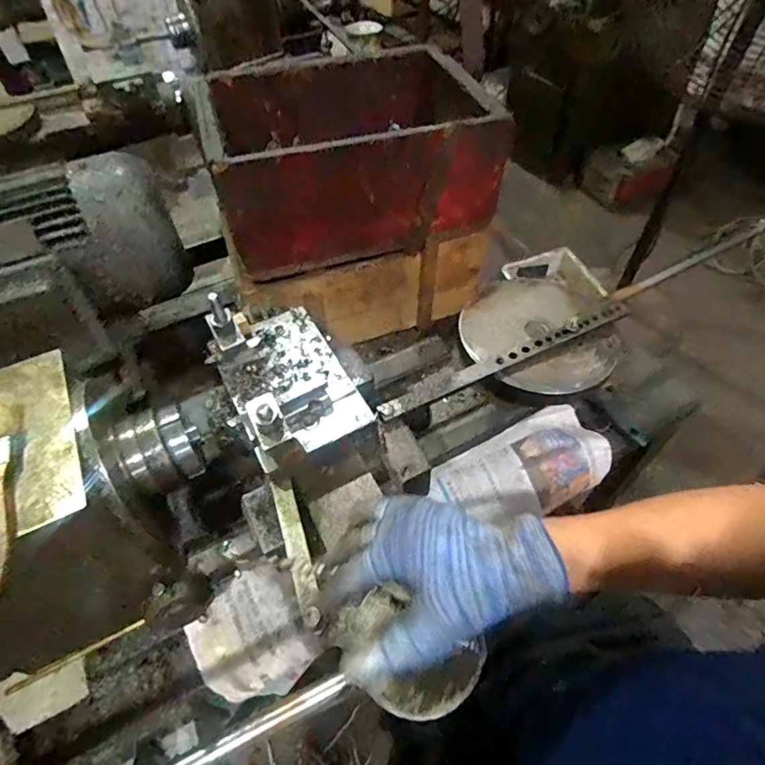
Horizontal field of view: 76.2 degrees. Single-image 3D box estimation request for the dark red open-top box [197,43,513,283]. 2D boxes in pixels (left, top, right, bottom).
[{"bbox_3d":[-0.038,-0.309,0.659,0.358,0.151,0.246,-16,53,-10],"label":"dark red open-top box"}]

